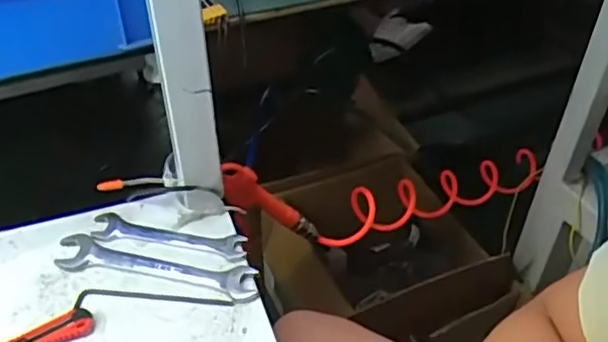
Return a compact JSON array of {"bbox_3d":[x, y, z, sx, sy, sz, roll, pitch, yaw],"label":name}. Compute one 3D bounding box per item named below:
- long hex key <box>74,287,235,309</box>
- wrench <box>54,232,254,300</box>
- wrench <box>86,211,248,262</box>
[{"bbox_3d":[-0.136,0.119,0.576,0.143,0.005,0.026,2,41,2],"label":"long hex key"},{"bbox_3d":[-0.142,0.091,0.601,0.195,0.008,0.038,9,42,10],"label":"wrench"},{"bbox_3d":[-0.134,0.065,0.630,0.157,0.005,0.032,8,42,8],"label":"wrench"}]

